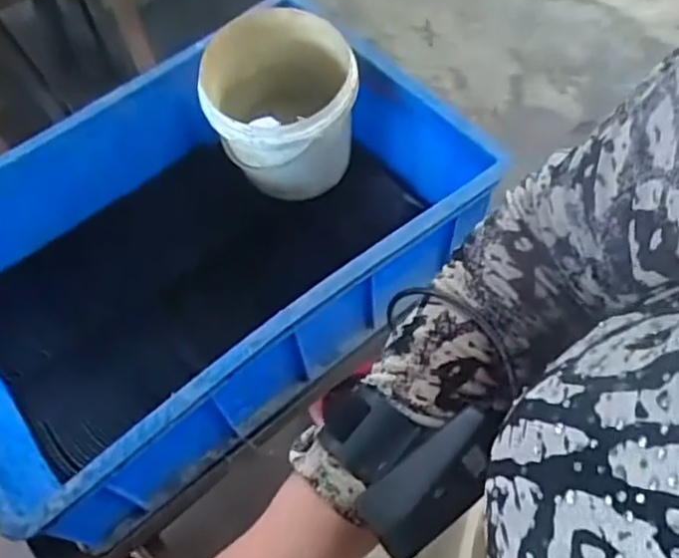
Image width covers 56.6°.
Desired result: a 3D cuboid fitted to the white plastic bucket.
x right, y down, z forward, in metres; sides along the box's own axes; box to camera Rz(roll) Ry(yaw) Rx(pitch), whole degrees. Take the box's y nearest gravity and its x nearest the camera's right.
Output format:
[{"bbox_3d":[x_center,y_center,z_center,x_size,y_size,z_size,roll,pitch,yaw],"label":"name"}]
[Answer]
[{"bbox_3d":[-0.058,-0.180,0.689,0.148,0.157,0.146,-1,61,2],"label":"white plastic bucket"}]

